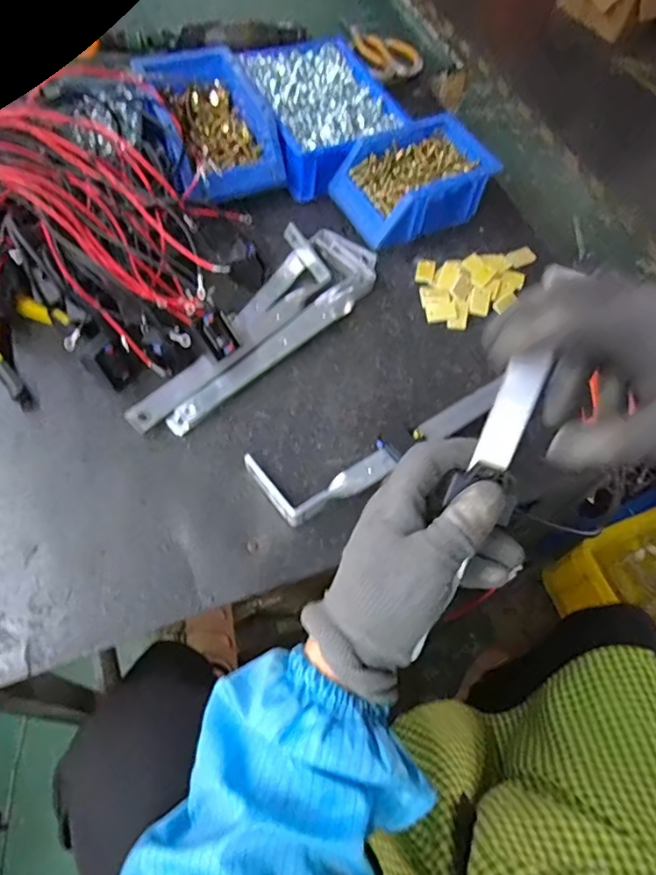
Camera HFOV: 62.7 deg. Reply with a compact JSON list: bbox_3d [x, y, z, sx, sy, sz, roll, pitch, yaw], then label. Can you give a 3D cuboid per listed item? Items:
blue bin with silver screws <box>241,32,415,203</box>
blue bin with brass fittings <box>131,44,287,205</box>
[{"bbox_3d":[-0.010,-0.390,0.644,0.149,0.057,0.207,-20,65,-15],"label":"blue bin with silver screws"},{"bbox_3d":[-0.128,-0.342,0.599,0.122,0.076,0.185,-20,65,-16],"label":"blue bin with brass fittings"}]

